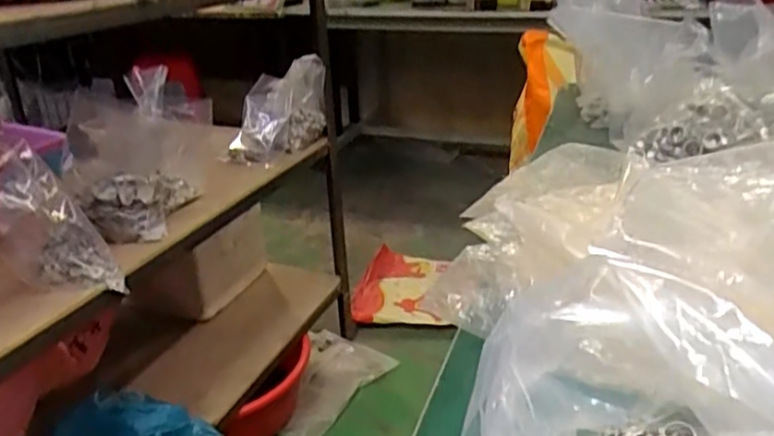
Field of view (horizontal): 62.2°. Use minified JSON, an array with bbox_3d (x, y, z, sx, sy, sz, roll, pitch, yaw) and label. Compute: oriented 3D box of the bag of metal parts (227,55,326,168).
[{"bbox_3d":[-0.247,-0.239,1.432,0.221,0.187,0.225,-5,25,-5],"label":"bag of metal parts"}]

